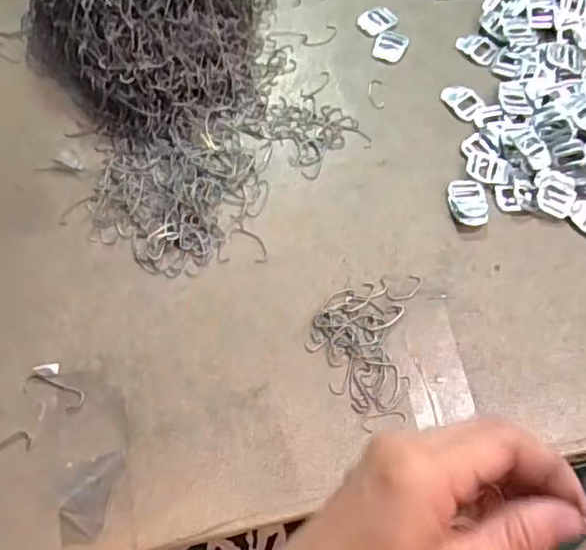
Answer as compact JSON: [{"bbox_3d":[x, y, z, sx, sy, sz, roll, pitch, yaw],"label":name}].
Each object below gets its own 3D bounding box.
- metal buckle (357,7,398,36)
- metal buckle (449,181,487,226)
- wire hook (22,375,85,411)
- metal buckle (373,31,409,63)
[{"bbox_3d":[0.084,-0.251,0.594,0.033,0.004,0.039,40,71,16],"label":"metal buckle"},{"bbox_3d":[0.145,-0.060,0.501,0.030,0.007,0.043,3,65,1],"label":"metal buckle"},{"bbox_3d":[-0.171,0.084,0.433,0.045,0.004,0.016,19,66,8],"label":"wire hook"},{"bbox_3d":[0.094,-0.220,0.577,0.031,0.007,0.034,13,65,6],"label":"metal buckle"}]

